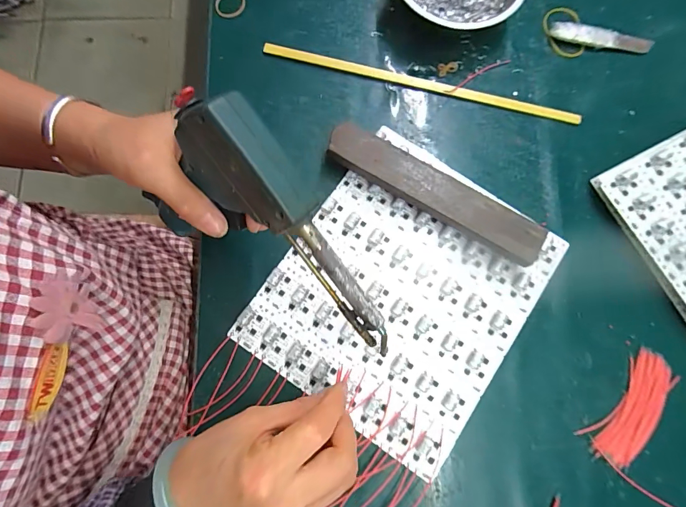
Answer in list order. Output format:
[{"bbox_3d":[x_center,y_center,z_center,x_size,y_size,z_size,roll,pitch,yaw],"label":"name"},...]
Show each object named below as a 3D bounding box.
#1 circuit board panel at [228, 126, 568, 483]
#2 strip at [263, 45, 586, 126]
[{"bbox_3d":[0.054,0.032,0.326,0.201,0.012,0.231,34,79,5],"label":"circuit board panel"},{"bbox_3d":[0.075,-0.169,0.366,0.311,0.010,0.012,14,78,2],"label":"strip"}]

